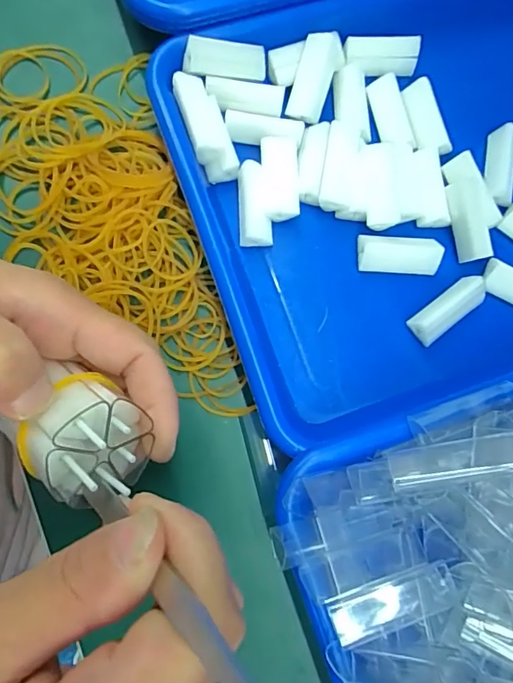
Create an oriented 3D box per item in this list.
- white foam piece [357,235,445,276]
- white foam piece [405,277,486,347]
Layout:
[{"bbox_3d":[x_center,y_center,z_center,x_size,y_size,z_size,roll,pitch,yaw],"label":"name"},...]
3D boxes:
[{"bbox_3d":[0.081,-0.049,0.272,0.046,0.011,0.020,8,78,-5],"label":"white foam piece"},{"bbox_3d":[0.108,-0.018,0.270,0.046,0.011,0.018,-36,85,-11],"label":"white foam piece"}]

